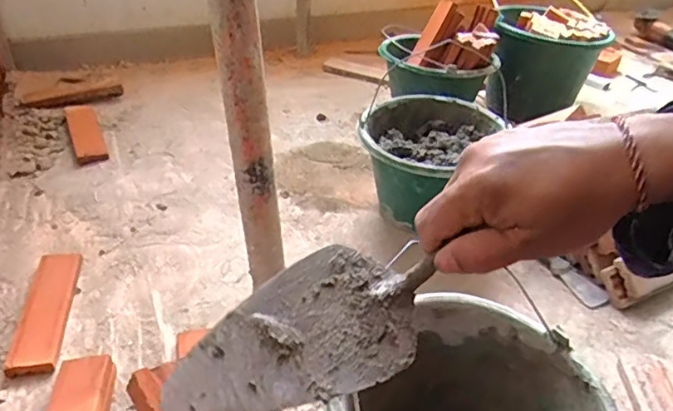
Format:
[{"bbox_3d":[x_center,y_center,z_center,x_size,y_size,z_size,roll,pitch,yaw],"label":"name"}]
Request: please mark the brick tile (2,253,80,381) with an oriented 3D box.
[{"bbox_3d":[-0.422,0.149,0.792,0.059,0.024,0.222,-5,36,-11],"label":"brick tile"}]

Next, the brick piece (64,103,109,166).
[{"bbox_3d":[-0.566,-0.168,1.224,0.063,0.023,0.271,-15,39,-23],"label":"brick piece"}]

